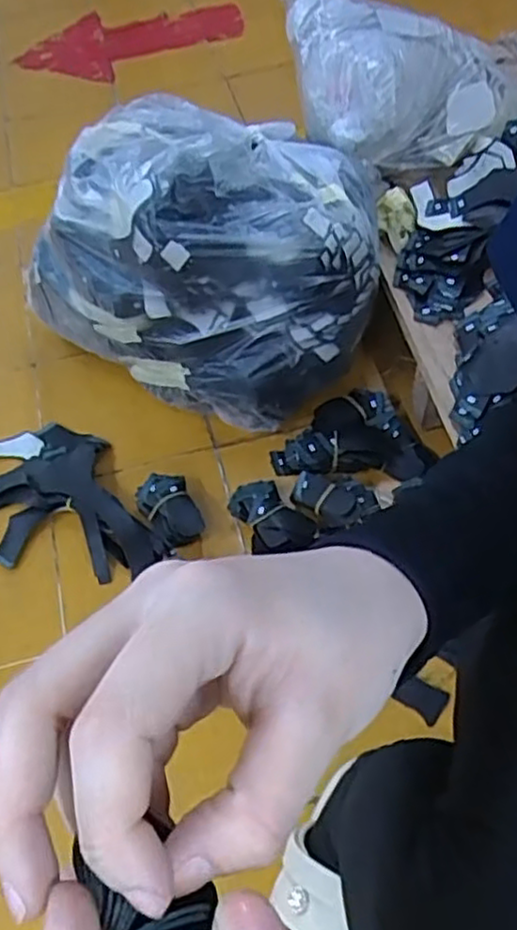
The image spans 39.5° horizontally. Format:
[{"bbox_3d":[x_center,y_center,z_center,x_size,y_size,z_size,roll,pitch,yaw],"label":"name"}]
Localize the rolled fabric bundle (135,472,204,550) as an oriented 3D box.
[{"bbox_3d":[-0.098,0.050,0.793,0.057,0.034,0.086,-21,57,-10],"label":"rolled fabric bundle"}]

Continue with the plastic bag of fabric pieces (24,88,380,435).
[{"bbox_3d":[-0.049,-0.250,0.850,0.376,0.274,0.315,32,64,22],"label":"plastic bag of fabric pieces"}]

